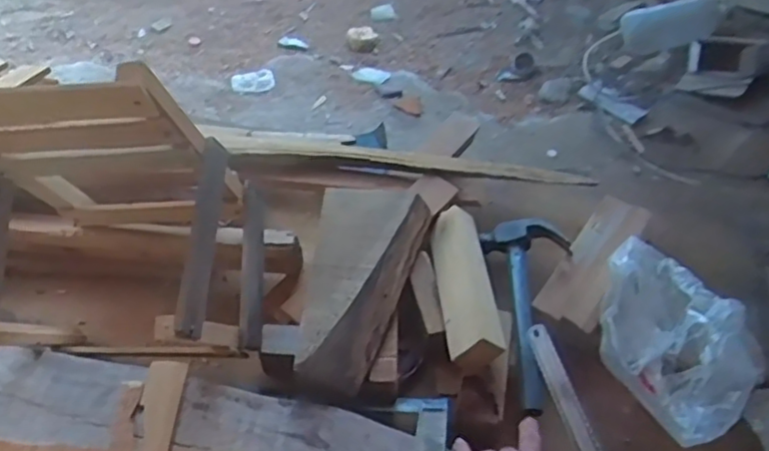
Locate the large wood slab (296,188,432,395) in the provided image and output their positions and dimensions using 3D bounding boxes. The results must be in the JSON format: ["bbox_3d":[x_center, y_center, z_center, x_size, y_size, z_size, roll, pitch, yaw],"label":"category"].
[{"bbox_3d":[-0.027,0.056,0.700,0.117,0.041,0.257,8,52,6],"label":"large wood slab"}]

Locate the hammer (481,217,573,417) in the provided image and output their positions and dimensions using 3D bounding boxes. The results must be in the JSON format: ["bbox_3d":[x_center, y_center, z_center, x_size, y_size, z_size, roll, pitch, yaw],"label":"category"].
[{"bbox_3d":[0.174,0.088,0.715,0.100,0.038,0.237,-5,52,-4],"label":"hammer"}]

